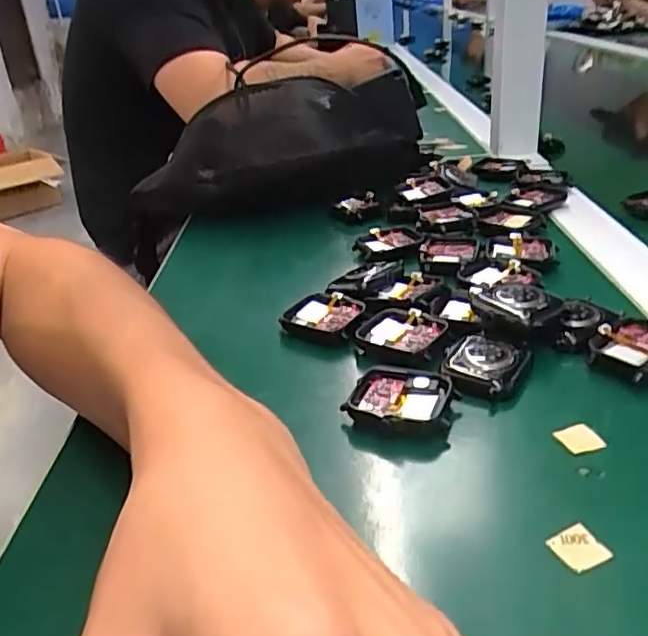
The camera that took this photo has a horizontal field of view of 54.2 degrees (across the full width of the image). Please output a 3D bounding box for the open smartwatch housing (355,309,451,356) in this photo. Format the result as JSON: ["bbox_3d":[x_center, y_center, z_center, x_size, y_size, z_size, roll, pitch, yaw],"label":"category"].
[{"bbox_3d":[0.041,0.007,0.335,0.040,0.007,0.035,12,34,29],"label":"open smartwatch housing"}]

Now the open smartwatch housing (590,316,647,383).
[{"bbox_3d":[0.151,0.015,0.304,0.045,0.013,0.038,-23,32,-30],"label":"open smartwatch housing"}]

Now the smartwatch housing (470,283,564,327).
[{"bbox_3d":[0.101,-0.005,0.332,0.029,0.014,0.039,-19,30,-23],"label":"smartwatch housing"}]

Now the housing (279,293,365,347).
[{"bbox_3d":[0.001,0.000,0.363,0.048,0.011,0.037,13,33,31],"label":"housing"}]

